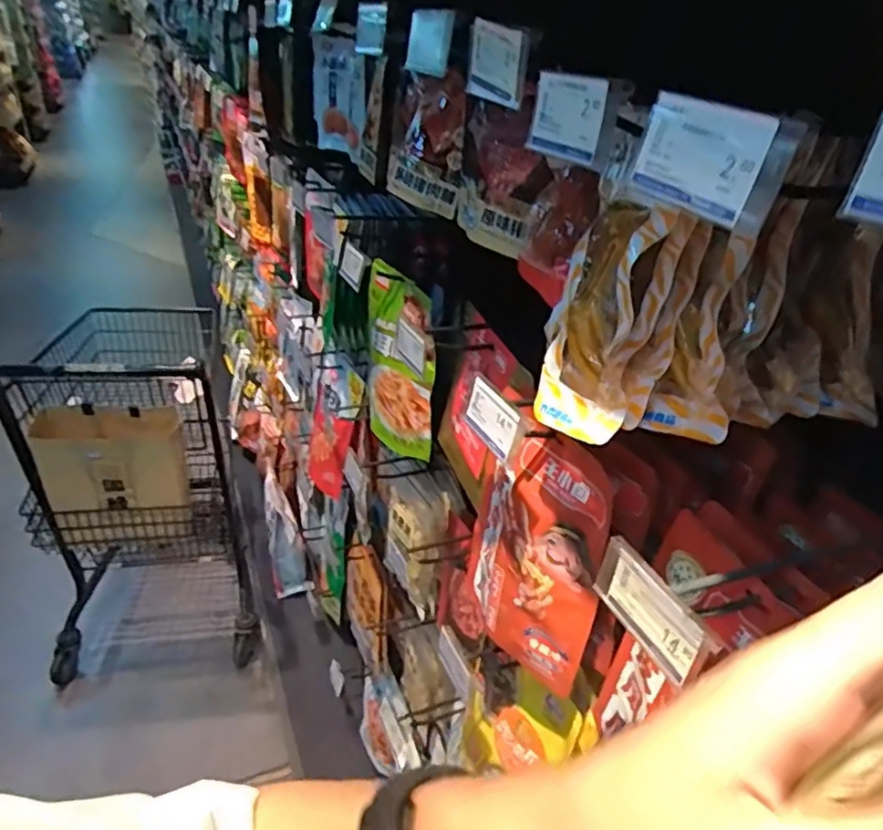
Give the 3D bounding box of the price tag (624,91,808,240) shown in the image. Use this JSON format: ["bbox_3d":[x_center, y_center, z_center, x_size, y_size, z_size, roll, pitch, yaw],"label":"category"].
[{"bbox_3d":[0.111,-0.106,0.272,0.004,0.042,0.077,-5,33,-28],"label":"price tag"}]

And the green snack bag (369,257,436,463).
[{"bbox_3d":[-0.064,-0.067,0.906,0.028,0.269,0.150,-20,42,-39],"label":"green snack bag"}]

